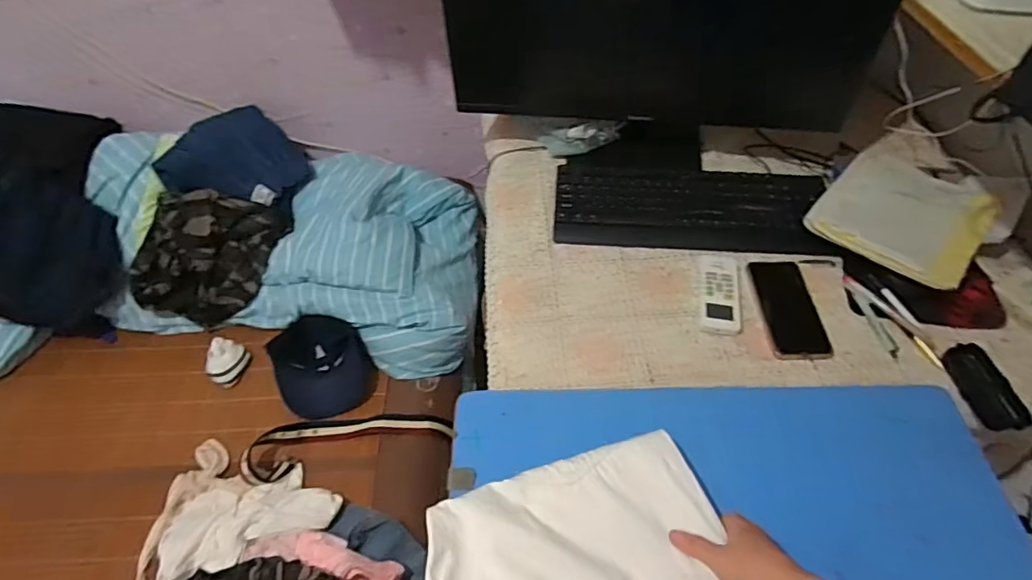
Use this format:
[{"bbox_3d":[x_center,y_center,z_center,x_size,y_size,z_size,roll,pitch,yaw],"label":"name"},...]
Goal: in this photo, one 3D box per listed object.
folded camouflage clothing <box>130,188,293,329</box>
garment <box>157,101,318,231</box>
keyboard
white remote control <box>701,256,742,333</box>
[{"bbox_3d":[-0.638,-0.068,1.148,0.238,0.067,0.278,23,85,-20],"label":"folded camouflage clothing"},{"bbox_3d":[-0.589,-0.272,1.202,0.255,0.139,0.225,9,51,9],"label":"garment"},{"bbox_3d":[0.277,-0.147,0.910,0.427,0.035,0.190,2,51,3],"label":"keyboard"},{"bbox_3d":[0.294,0.002,0.799,0.056,0.020,0.136,8,51,8],"label":"white remote control"}]

